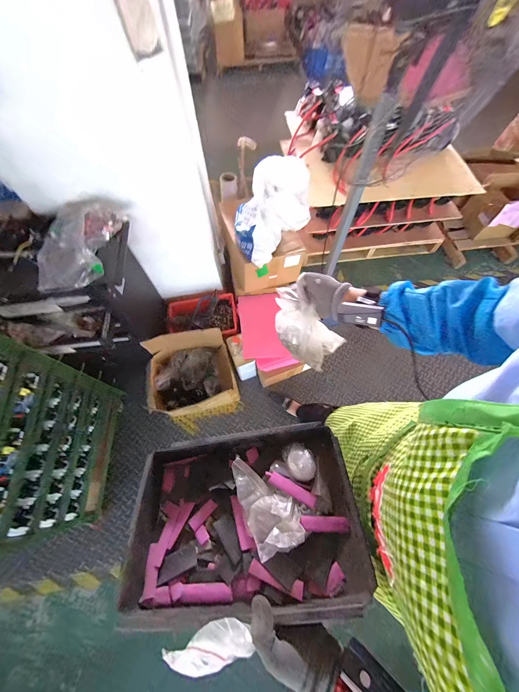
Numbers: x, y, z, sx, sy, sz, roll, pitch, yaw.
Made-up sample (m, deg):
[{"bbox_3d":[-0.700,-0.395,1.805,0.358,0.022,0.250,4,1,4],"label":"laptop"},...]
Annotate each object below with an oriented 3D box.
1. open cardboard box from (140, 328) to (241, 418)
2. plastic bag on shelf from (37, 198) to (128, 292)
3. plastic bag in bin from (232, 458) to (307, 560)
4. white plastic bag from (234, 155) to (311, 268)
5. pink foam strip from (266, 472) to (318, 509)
[{"bbox_3d":[-0.361,0.170,1.320,0.453,0.343,0.375,-18,67,-9],"label":"open cardboard box"},{"bbox_3d":[-0.609,-0.348,0.823,0.220,0.091,0.342,3,65,1],"label":"plastic bag on shelf"},{"bbox_3d":[0.001,0.265,0.415,0.080,0.029,0.158,-40,45,-17],"label":"plastic bag in bin"},{"bbox_3d":[0.064,-0.591,1.106,0.346,0.319,0.291,-8,65,-4],"label":"white plastic bag"},{"bbox_3d":[0.052,0.244,0.424,0.090,0.010,0.023,23,43,16],"label":"pink foam strip"}]

